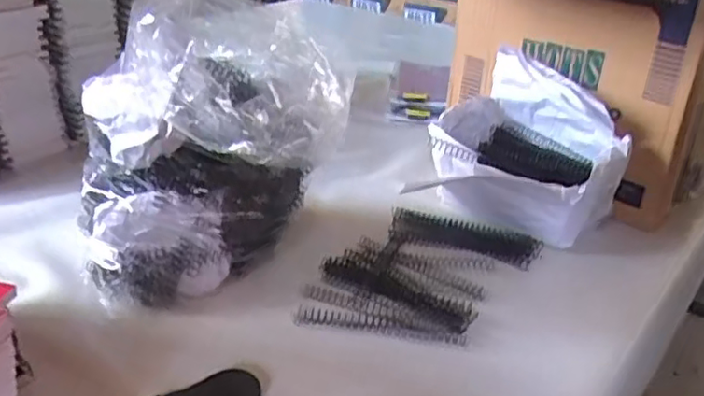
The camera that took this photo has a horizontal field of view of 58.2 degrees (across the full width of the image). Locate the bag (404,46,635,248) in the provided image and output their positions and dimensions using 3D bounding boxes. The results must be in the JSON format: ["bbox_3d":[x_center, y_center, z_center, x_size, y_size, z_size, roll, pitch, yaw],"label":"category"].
[{"bbox_3d":[0.196,-0.052,0.712,0.204,0.160,0.172,18,32,24],"label":"bag"}]

